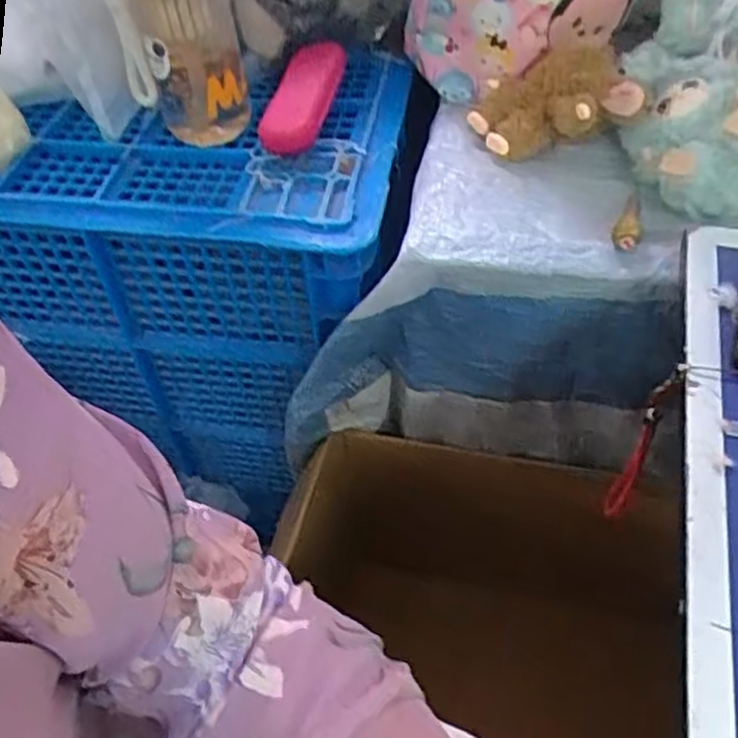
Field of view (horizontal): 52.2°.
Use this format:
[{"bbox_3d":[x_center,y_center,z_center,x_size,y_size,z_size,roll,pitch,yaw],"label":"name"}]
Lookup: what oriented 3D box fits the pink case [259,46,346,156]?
[{"bbox_3d":[-0.061,-0.235,0.651,0.053,0.033,0.125,7,52,10],"label":"pink case"}]

